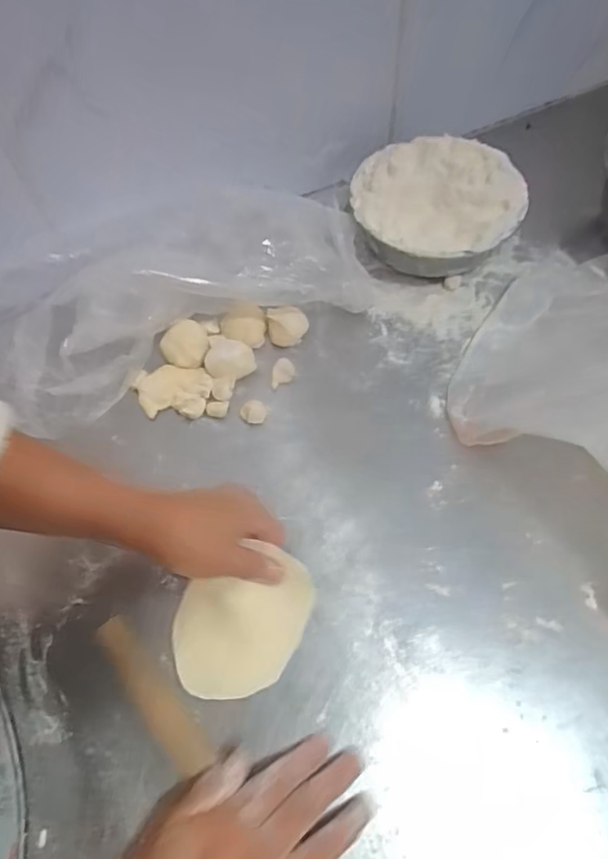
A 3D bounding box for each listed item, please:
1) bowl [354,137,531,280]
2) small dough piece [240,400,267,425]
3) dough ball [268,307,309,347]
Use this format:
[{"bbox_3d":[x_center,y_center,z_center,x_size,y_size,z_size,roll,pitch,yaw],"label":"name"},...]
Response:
[{"bbox_3d":[0.137,-0.223,0.551,0.174,0.078,0.151,-4,62,1],"label":"bowl"},{"bbox_3d":[-0.047,-0.016,0.496,0.022,0.017,0.019,-30,64,-12],"label":"small dough piece"},{"bbox_3d":[-0.016,-0.104,0.534,0.040,0.029,0.030,-12,62,-2],"label":"dough ball"}]

